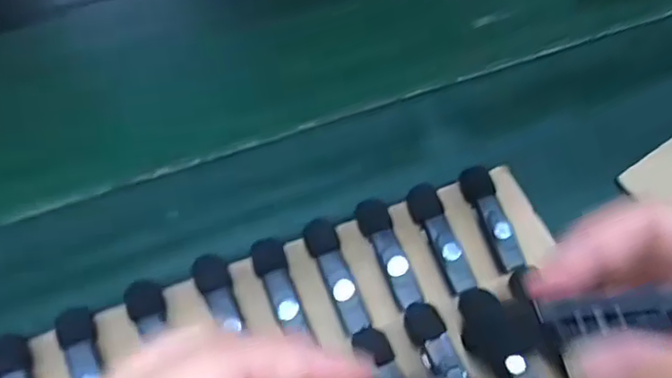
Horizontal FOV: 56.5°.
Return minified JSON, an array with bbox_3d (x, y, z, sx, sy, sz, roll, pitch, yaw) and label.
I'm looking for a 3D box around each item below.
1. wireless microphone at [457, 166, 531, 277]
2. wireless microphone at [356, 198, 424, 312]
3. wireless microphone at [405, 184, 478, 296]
[{"bbox_3d":[0.088,0.016,0.356,0.015,0.014,0.065,-12,59,-11],"label":"wireless microphone"},{"bbox_3d":[0.028,0.033,0.340,0.016,0.011,0.063,-16,60,-13],"label":"wireless microphone"},{"bbox_3d":[0.059,0.026,0.346,0.018,0.010,0.064,-18,61,-14],"label":"wireless microphone"}]

